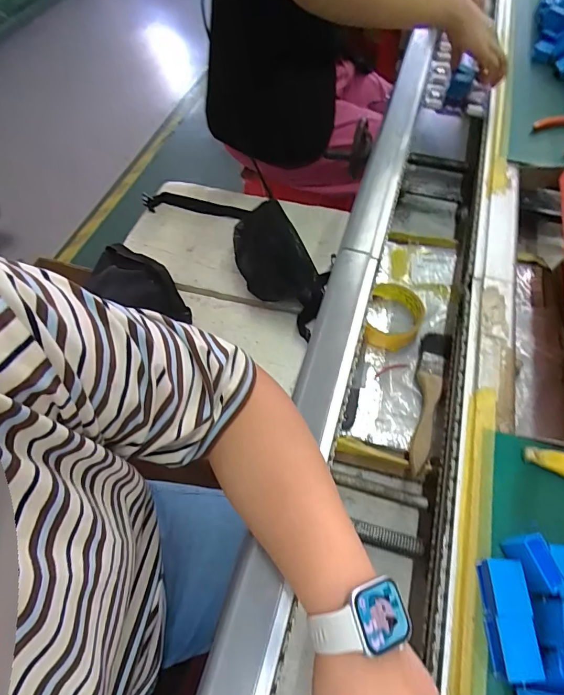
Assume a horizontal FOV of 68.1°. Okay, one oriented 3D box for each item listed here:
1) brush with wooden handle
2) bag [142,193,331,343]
[{"bbox_3d":[0.172,0.059,0.496,0.031,0.021,0.195,17,60,11],"label":"brush with wooden handle"},{"bbox_3d":[-0.075,-0.224,0.812,0.158,0.076,0.473,-39,65,-21],"label":"bag"}]

